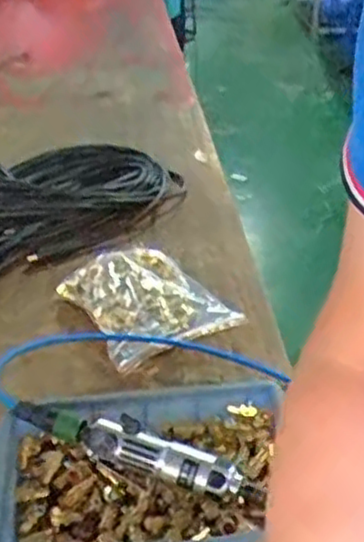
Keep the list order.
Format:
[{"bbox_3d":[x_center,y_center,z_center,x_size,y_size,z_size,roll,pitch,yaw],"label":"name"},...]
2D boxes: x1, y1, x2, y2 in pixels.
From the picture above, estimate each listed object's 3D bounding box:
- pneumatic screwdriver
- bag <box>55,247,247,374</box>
[{"bbox_3d":[-0.044,0.175,0.731,0.256,0.048,0.054,11,32,20],"label":"pneumatic screwdriver"},{"bbox_3d":[-0.053,0.040,1.043,0.187,0.067,0.213,-21,37,-26],"label":"bag"}]

